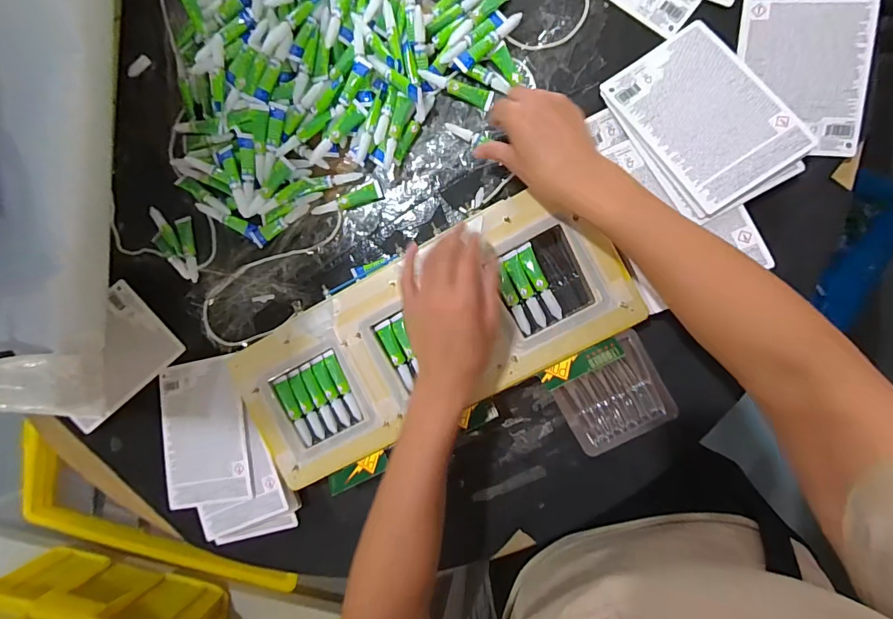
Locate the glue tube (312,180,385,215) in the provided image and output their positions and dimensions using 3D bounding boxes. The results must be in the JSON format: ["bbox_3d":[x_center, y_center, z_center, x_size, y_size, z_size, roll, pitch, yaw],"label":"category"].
[{"bbox_3d":[-0.112,-0.124,0.491,0.079,0.012,0.020,-17,90,10],"label":"glue tube"}]

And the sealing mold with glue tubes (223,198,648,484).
[{"bbox_3d":[-0.024,0.034,0.469,0.423,0.040,0.183,-23,89,9],"label":"sealing mold with glue tubes"}]

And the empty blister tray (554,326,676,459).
[{"bbox_3d":[0.173,0.090,0.455,0.104,0.013,0.101,-30,88,9],"label":"empty blister tray"}]

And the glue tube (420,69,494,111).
[{"bbox_3d":[0.010,-0.238,0.466,0.081,0.007,0.017,19,96,-7],"label":"glue tube"}]

